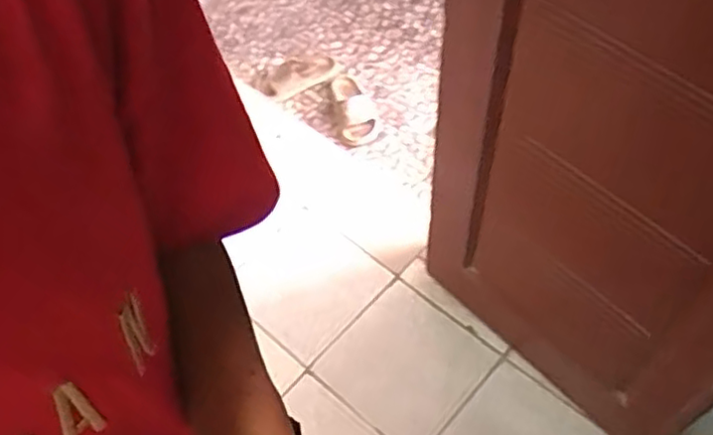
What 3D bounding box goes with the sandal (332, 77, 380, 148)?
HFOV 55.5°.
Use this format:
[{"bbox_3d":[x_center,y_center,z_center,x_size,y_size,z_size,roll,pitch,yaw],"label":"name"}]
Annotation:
[{"bbox_3d":[-0.010,-0.311,1.885,0.108,0.056,0.245,-12,54,-3],"label":"sandal"}]

